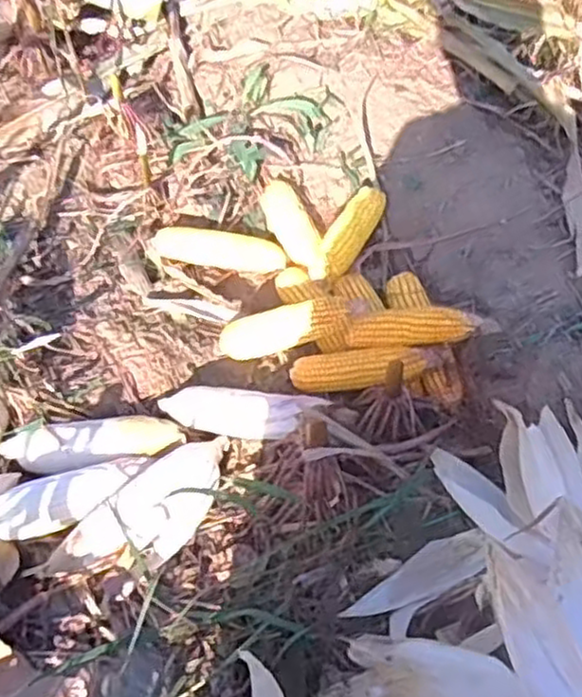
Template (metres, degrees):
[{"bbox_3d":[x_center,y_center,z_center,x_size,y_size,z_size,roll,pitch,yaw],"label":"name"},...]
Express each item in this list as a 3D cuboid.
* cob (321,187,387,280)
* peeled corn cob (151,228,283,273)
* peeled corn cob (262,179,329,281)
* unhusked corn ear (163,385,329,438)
[{"bbox_3d":[0.087,-0.170,1.072,0.059,0.053,0.161,21,54,19],"label":"cob"},{"bbox_3d":[-0.107,-0.150,1.127,0.199,0.043,0.053,5,50,6],"label":"peeled corn cob"},{"bbox_3d":[0.010,-0.181,1.117,0.060,0.043,0.239,-17,51,-12],"label":"peeled corn cob"},{"bbox_3d":[-0.062,0.081,0.919,0.221,0.045,0.050,1,48,20],"label":"unhusked corn ear"}]

